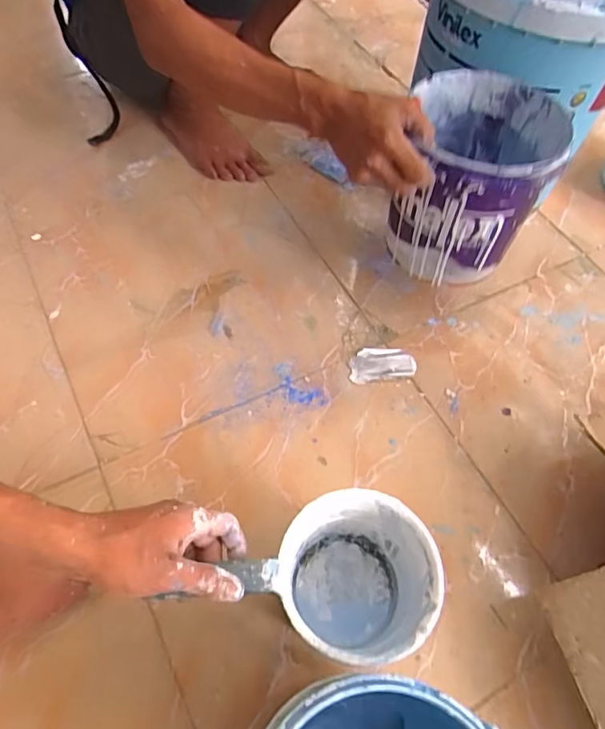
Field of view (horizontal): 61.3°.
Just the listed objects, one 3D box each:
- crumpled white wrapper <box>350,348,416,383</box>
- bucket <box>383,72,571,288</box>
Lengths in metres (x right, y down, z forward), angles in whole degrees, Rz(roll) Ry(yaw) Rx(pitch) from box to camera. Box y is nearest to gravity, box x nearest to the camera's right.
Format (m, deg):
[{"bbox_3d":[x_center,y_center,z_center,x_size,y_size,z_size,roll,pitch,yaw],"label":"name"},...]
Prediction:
[{"bbox_3d":[0.107,-0.001,0.690,0.091,0.004,0.051,-6,59,-8],"label":"crumpled white wrapper"},{"bbox_3d":[0.192,-0.211,0.611,0.160,0.180,0.191,26,60,11],"label":"bucket"}]

